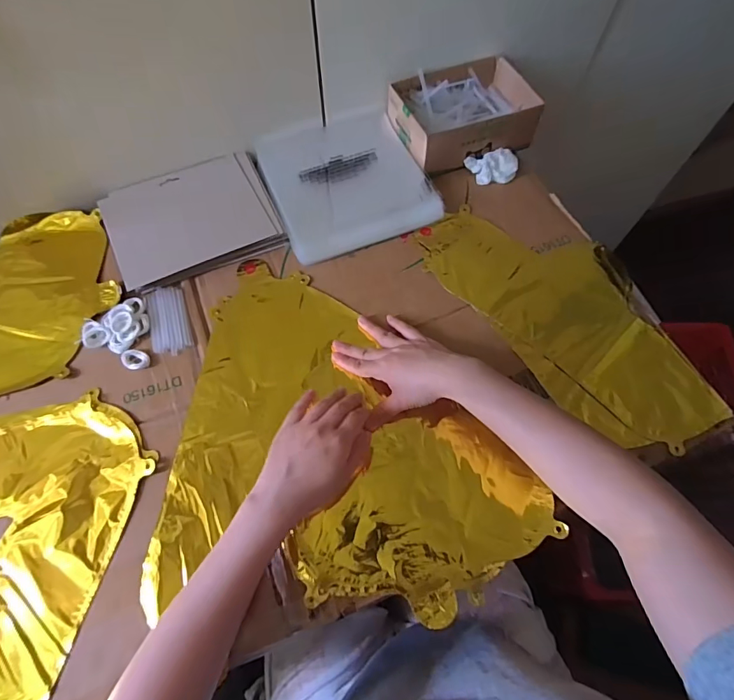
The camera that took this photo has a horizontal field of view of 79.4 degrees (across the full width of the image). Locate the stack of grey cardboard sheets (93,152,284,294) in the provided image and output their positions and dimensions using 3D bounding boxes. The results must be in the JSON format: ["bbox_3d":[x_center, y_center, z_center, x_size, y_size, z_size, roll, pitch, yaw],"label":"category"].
[{"bbox_3d":[-0.226,-0.176,0.575,0.202,0.018,0.167,-21,66,-11],"label":"stack of grey cardboard sheets"}]

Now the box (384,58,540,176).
[{"bbox_3d":[0.136,-0.336,0.629,0.189,0.054,0.142,-24,66,-12],"label":"box"}]

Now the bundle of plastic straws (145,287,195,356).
[{"bbox_3d":[-0.235,-0.037,0.523,0.044,0.004,0.091,-18,65,-9],"label":"bundle of plastic straws"}]

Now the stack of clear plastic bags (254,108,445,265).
[{"bbox_3d":[-0.034,-0.243,0.620,0.203,0.018,0.235,-20,66,-10],"label":"stack of clear plastic bags"}]

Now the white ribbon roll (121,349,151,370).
[{"bbox_3d":[-0.261,0.010,0.500,0.031,0.004,0.025,6,64,2],"label":"white ribbon roll"}]

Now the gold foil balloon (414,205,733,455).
[{"bbox_3d":[0.245,-0.049,0.536,0.198,0.034,0.384,-34,69,-16],"label":"gold foil balloon"}]

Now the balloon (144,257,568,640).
[{"bbox_3d":[-0.012,0.075,0.485,0.377,0.019,0.362,1,64,0],"label":"balloon"}]

